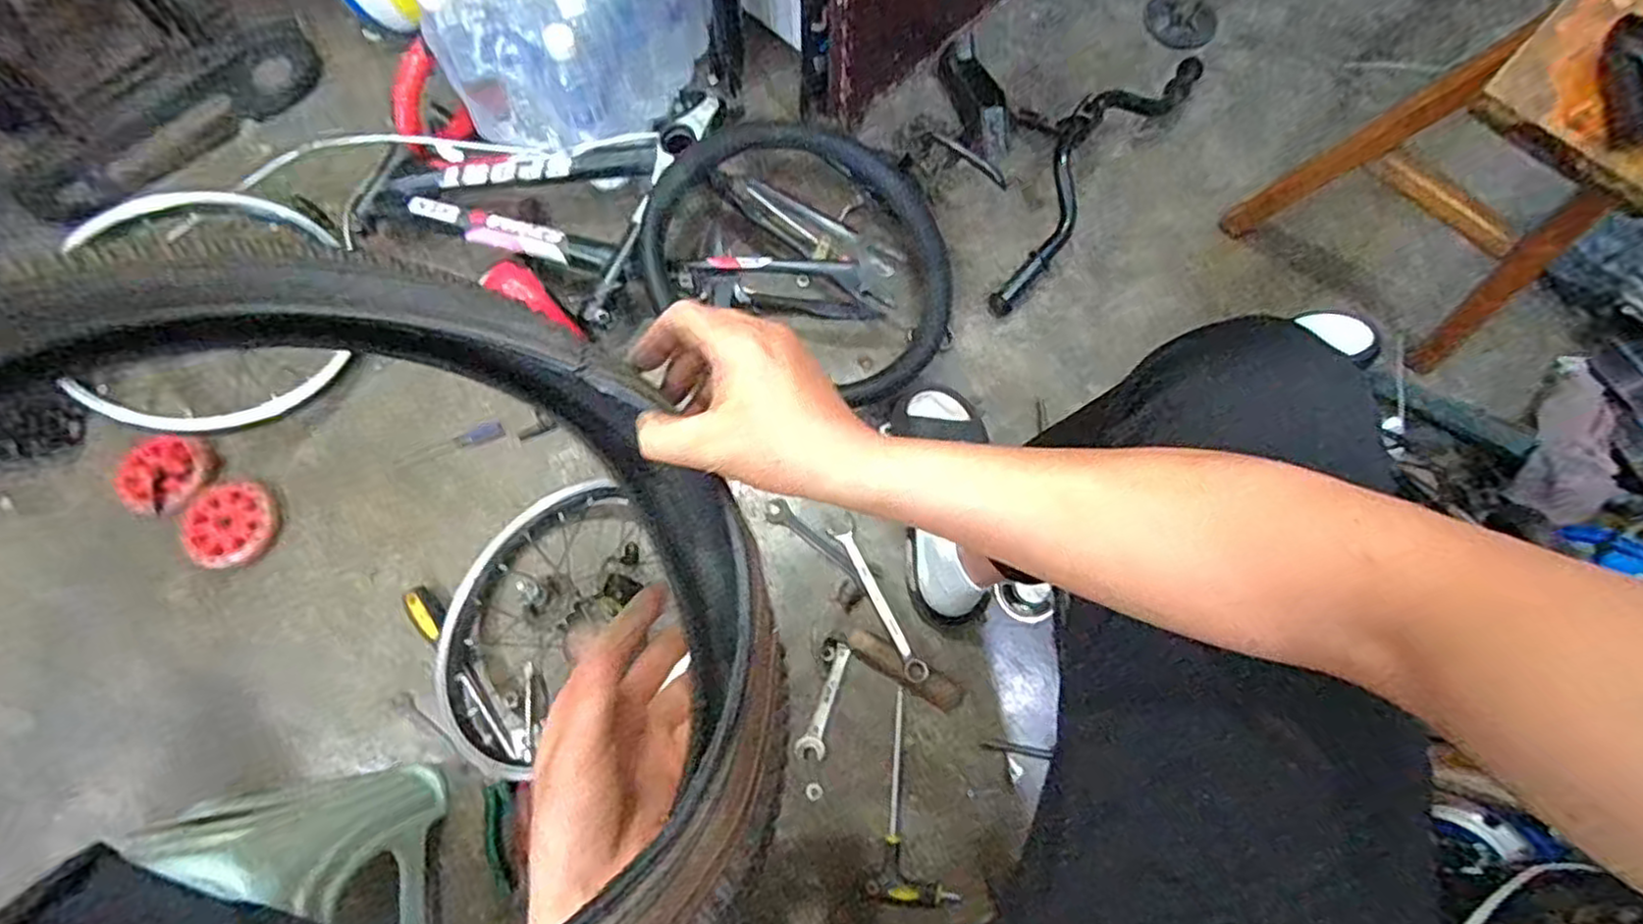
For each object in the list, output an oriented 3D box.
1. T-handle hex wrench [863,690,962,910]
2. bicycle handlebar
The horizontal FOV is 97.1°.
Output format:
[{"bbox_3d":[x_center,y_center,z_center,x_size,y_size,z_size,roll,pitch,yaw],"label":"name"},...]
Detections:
[{"bbox_3d":[0.101,0.353,0.769,0.096,0.011,0.207,7,73,1],"label":"T-handle hex wrench"},{"bbox_3d":[0.356,-0.405,0.971,0.101,0.123,0.492,39,76,9],"label":"bicycle handlebar"}]

